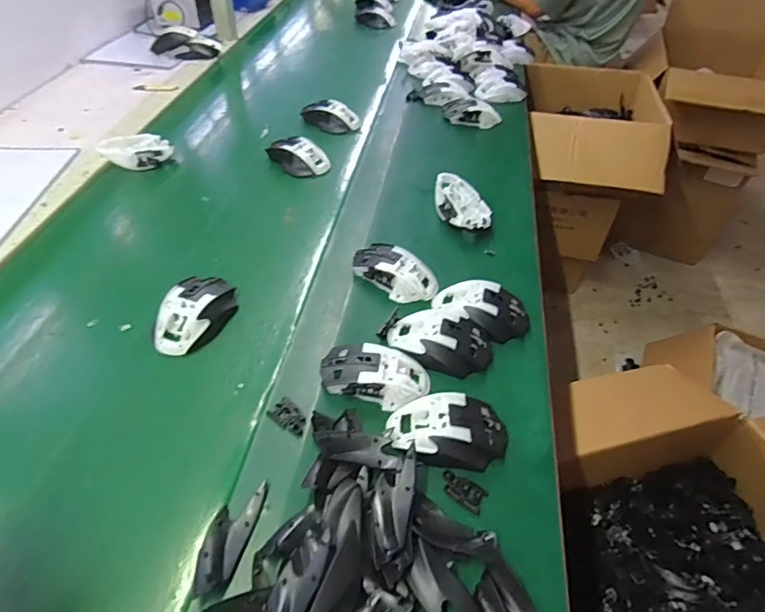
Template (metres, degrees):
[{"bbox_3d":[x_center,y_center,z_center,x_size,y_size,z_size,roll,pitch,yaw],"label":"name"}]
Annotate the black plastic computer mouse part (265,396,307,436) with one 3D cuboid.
[{"bbox_3d":[-0.095,0.114,0.520,0.043,0.004,0.026,36,69,20],"label":"black plastic computer mouse part"}]

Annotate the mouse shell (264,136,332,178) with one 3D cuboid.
[{"bbox_3d":[-0.145,-0.257,0.865,0.107,0.041,0.065,30,51,23],"label":"mouse shell"}]

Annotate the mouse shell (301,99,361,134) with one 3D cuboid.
[{"bbox_3d":[-0.100,-0.363,0.966,0.111,0.037,0.050,19,48,15],"label":"mouse shell"}]

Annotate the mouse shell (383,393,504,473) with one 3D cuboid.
[{"bbox_3d":[0.067,0.124,0.507,0.116,0.032,0.067,5,46,1],"label":"mouse shell"}]

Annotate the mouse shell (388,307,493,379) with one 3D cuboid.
[{"bbox_3d":[0.069,0.036,0.592,0.123,0.032,0.084,20,48,16],"label":"mouse shell"}]

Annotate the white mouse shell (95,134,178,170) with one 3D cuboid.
[{"bbox_3d":[-0.404,-0.252,0.831,0.107,0.057,0.078,-30,55,-28],"label":"white mouse shell"}]

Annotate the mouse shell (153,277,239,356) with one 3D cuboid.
[{"bbox_3d":[-0.224,0.007,0.607,0.079,0.037,0.114,11,46,7],"label":"mouse shell"}]

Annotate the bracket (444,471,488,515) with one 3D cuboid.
[{"bbox_3d":[0.076,0.176,0.480,0.043,0.005,0.027,24,49,19],"label":"bracket"}]

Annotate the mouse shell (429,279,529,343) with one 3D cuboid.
[{"bbox_3d":[0.123,0.003,0.631,0.118,0.038,0.074,22,49,17],"label":"mouse shell"}]

